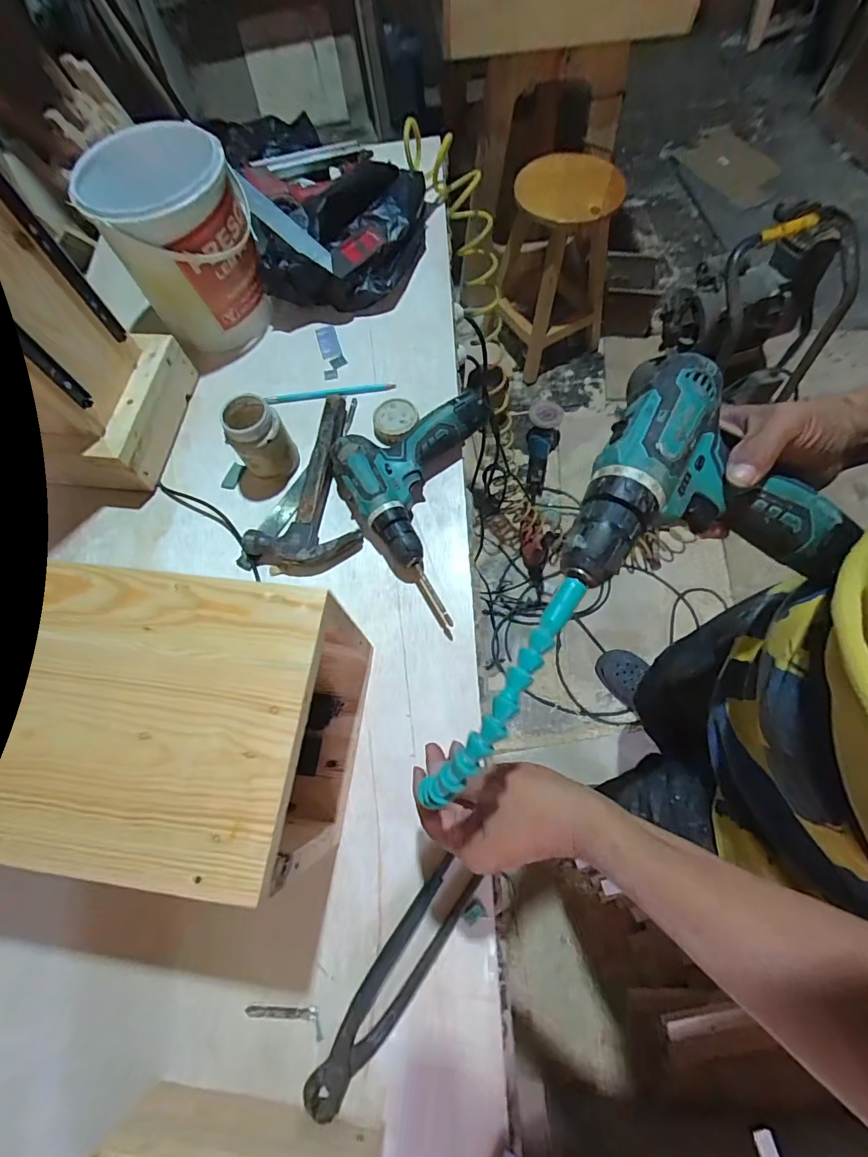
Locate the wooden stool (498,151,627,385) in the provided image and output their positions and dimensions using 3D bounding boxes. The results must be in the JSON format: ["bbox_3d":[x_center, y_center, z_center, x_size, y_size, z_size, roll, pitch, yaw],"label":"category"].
[{"bbox_3d":[0.384,-0.941,1.420,0.310,0.534,0.282,-35,68,-9],"label":"wooden stool"}]

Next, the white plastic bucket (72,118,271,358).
[{"bbox_3d":[-0.328,-0.450,0.625,0.179,0.191,0.169,-22,68,-4],"label":"white plastic bucket"}]

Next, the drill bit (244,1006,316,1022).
[{"bbox_3d":[-0.130,0.370,0.388,0.061,0.004,0.009,-1,68,2],"label":"drill bit"}]

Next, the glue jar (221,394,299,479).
[{"bbox_3d":[-0.211,-0.169,0.557,0.063,0.092,0.059,-2,67,5],"label":"glue jar"}]

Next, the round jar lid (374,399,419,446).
[{"bbox_3d":[-0.050,-0.207,0.600,0.056,0.018,0.067,2,68,3],"label":"round jar lid"}]

